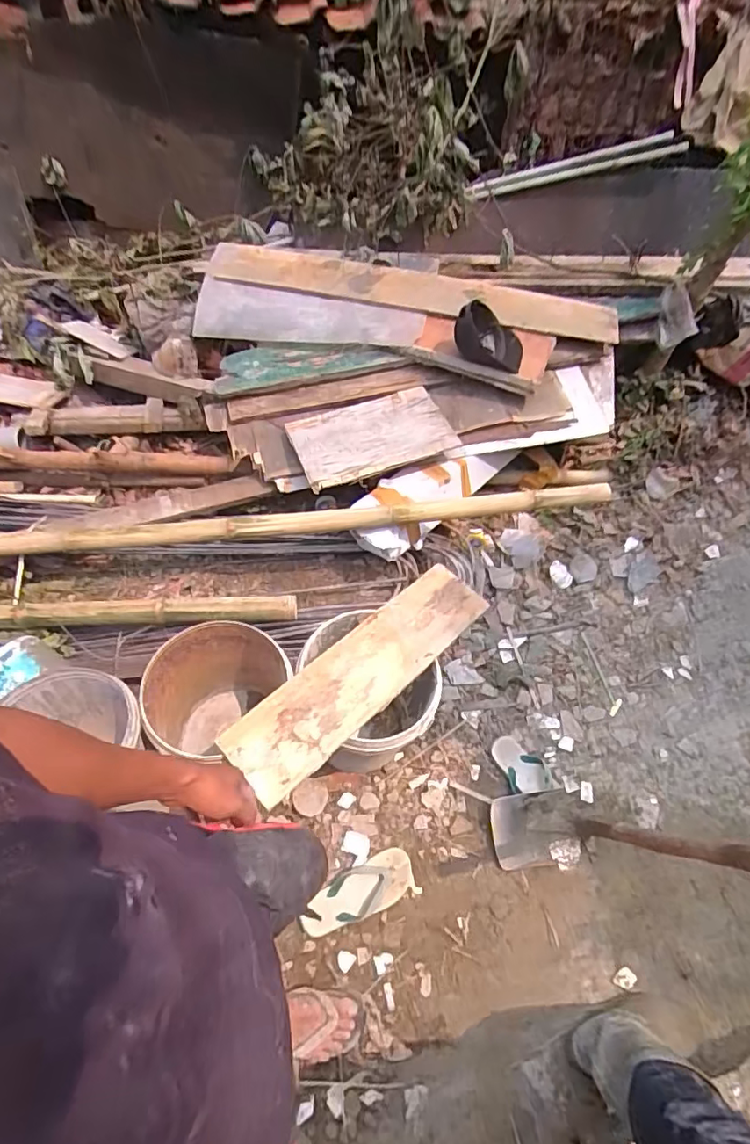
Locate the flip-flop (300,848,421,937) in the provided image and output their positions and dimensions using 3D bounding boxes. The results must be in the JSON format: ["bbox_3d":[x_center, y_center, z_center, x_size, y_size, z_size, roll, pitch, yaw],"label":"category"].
[{"bbox_3d":[-0.037,0.730,1.231,0.263,0.037,0.102,-18,55,-16],"label":"flip-flop"}]

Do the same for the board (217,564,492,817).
[{"bbox_3d":[-0.021,0.207,1.143,0.621,0.033,0.167,-37,62,-25],"label":"board"}]

